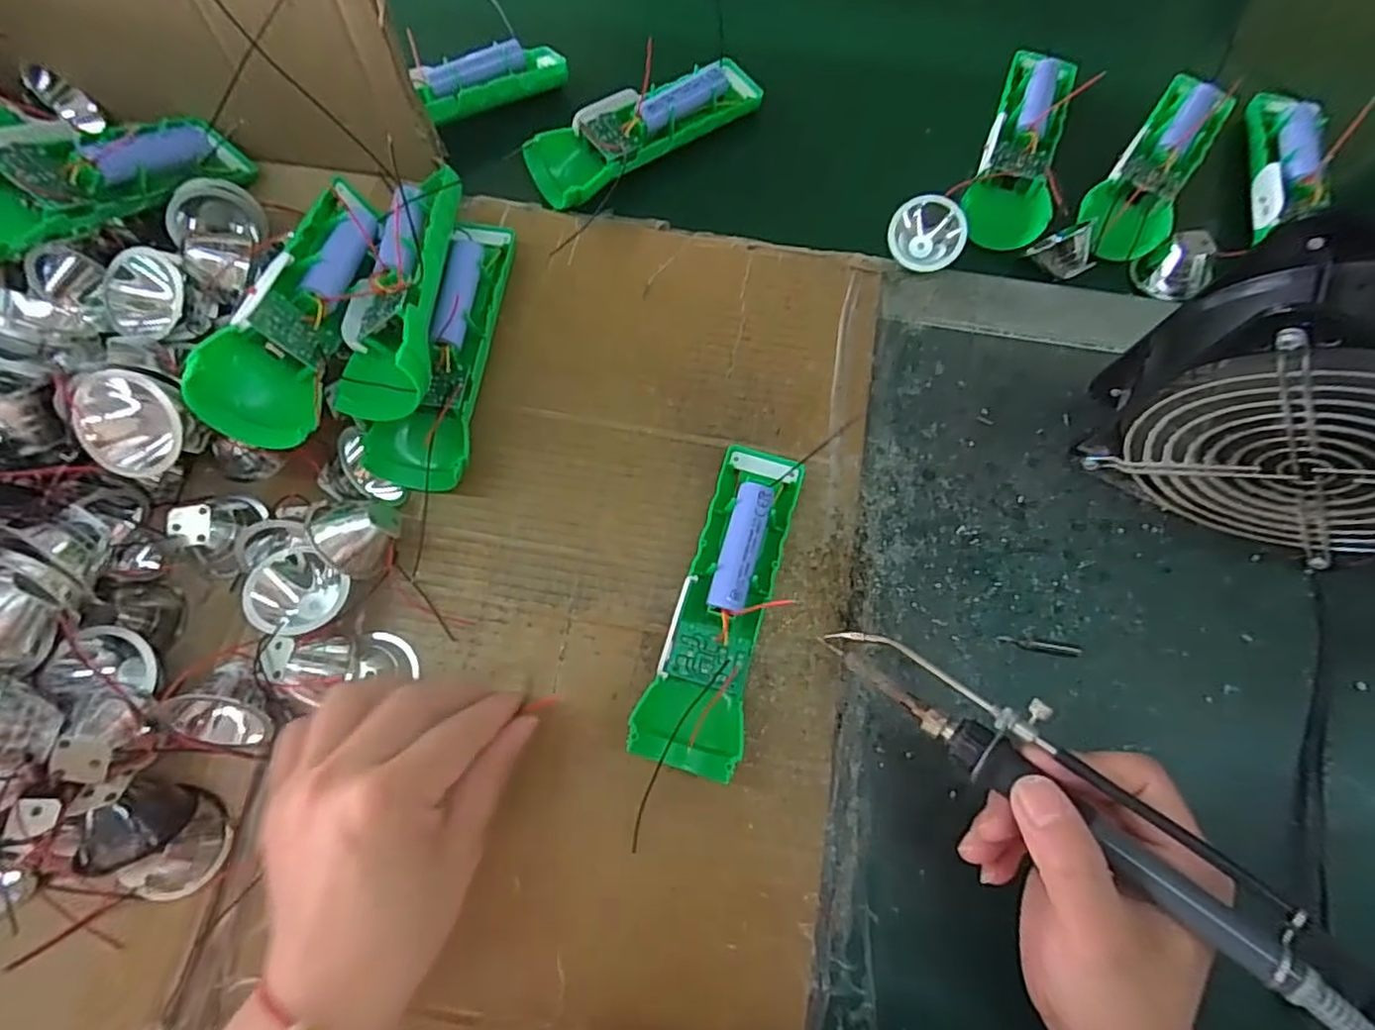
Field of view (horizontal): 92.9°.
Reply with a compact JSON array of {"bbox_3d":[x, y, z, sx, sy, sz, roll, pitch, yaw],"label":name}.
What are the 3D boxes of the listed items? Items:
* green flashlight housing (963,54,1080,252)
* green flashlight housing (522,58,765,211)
[{"bbox_3d":[0.211,-0.233,0.411,0.047,0.030,0.137,18,77,3],"label":"green flashlight housing"},{"bbox_3d":[-0.028,-0.251,0.422,0.156,0.032,0.040,-30,79,-8],"label":"green flashlight housing"}]

